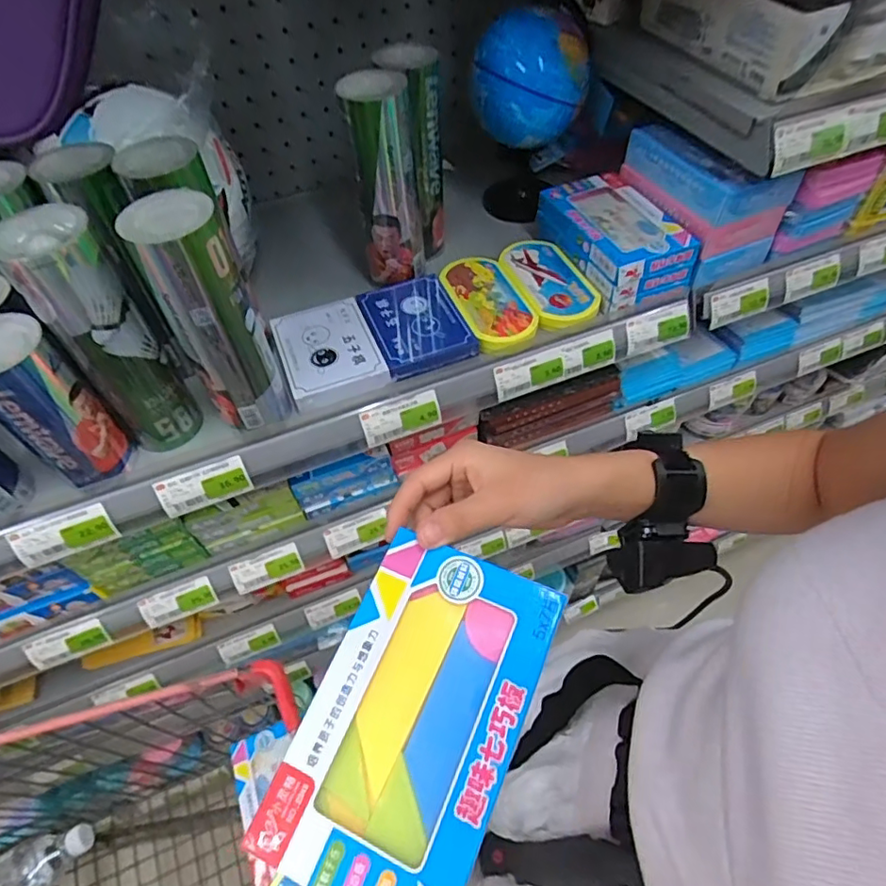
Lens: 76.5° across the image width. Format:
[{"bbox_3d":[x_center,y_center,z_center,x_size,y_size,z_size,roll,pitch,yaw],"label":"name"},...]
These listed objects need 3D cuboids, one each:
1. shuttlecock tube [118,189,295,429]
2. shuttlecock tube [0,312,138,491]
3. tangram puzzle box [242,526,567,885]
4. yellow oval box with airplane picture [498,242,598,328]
[{"bbox_3d":[-0.183,-0.098,0.460,0.067,0.200,0.056,-25,55,-16],"label":"shuttlecock tube"},{"bbox_3d":[-0.320,-0.029,0.460,0.070,0.142,0.063,-39,59,-24],"label":"shuttlecock tube"},{"bbox_3d":[-0.014,0.135,0.281,0.098,0.008,0.163,20,66,16],"label":"tangram puzzle box"},{"bbox_3d":[0.120,-0.184,0.637,0.072,0.014,0.142,-15,52,-8],"label":"yellow oval box with airplane picture"}]

